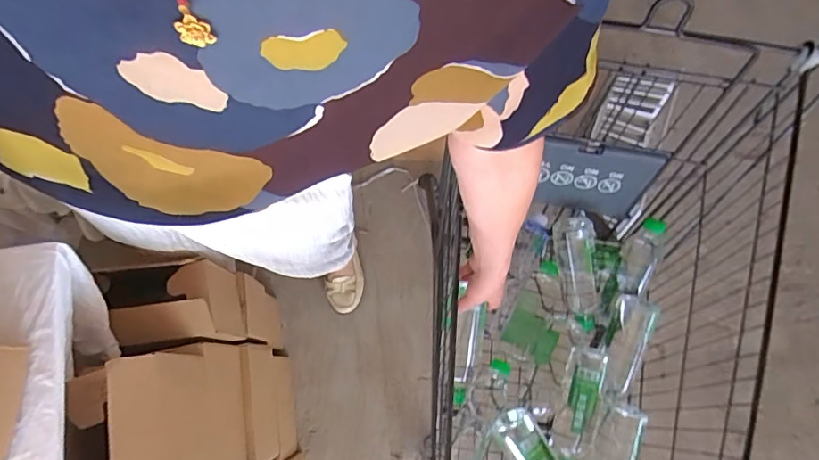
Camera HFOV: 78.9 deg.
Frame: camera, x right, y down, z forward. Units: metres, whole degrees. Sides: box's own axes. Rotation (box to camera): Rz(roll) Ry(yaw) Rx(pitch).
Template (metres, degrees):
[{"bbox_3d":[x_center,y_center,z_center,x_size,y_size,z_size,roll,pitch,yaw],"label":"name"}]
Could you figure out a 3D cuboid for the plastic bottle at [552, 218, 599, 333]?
[{"bbox_3d":[0.294,0.077,0.863,0.062,0.052,0.197,-11,98,-2],"label":"plastic bottle"}]

